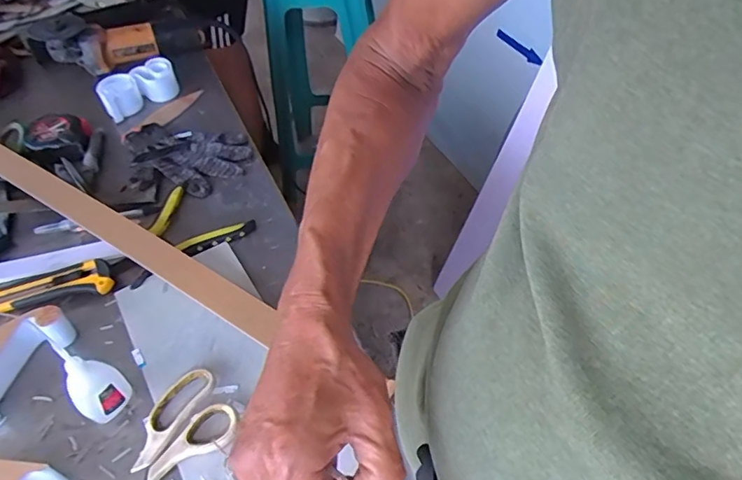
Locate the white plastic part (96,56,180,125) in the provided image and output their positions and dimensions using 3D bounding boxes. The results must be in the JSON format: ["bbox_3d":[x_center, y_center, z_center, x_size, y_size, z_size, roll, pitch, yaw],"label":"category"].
[{"bbox_3d":[-0.384,-0.254,0.872,0.063,0.045,0.128,29,55,26],"label":"white plastic part"}]

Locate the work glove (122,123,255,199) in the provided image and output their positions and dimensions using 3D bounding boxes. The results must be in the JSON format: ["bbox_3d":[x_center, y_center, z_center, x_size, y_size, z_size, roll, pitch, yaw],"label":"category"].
[{"bbox_3d":[-0.264,-0.133,0.765,0.181,0.019,0.126,24,52,22],"label":"work glove"}]

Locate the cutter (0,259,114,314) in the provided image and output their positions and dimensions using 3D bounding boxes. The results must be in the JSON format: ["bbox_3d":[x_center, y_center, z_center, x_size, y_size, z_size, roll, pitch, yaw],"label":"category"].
[{"bbox_3d":[-0.369,0.053,0.598,0.142,0.029,0.037,-10,48,-6],"label":"cutter"}]

